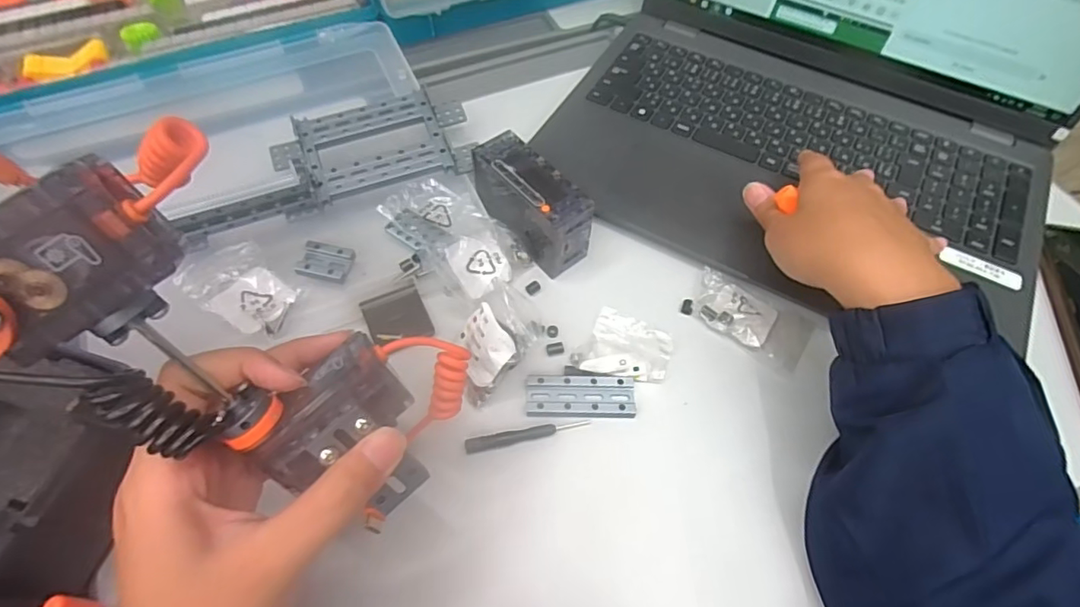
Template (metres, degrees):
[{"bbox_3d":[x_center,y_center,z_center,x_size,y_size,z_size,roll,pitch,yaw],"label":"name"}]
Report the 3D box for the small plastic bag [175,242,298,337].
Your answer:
[{"bbox_3d":[-0.187,-0.012,0.344,0.070,0.014,0.047,28,64,11],"label":"small plastic bag"}]

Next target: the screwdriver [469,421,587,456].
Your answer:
[{"bbox_3d":[-0.007,0.075,0.315,0.070,0.004,0.008,-10,59,-7],"label":"screwdriver"}]

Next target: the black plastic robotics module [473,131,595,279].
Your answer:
[{"bbox_3d":[-0.008,-0.071,0.368,0.037,0.046,0.093,-35,67,-18],"label":"black plastic robotics module"}]

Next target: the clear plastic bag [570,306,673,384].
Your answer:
[{"bbox_3d":[0.054,0.029,0.337,0.053,0.014,0.049,26,61,14],"label":"clear plastic bag"}]

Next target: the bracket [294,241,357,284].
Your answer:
[{"bbox_3d":[-0.143,-0.029,0.362,0.032,0.005,0.025,11,59,6],"label":"bracket"}]

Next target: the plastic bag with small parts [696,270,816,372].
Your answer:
[{"bbox_3d":[0.137,0.006,0.354,0.075,0.010,0.050,30,62,16],"label":"plastic bag with small parts"}]

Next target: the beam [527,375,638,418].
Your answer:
[{"bbox_3d":[0.025,0.055,0.325,0.064,0.007,0.025,2,58,1],"label":"beam"}]

